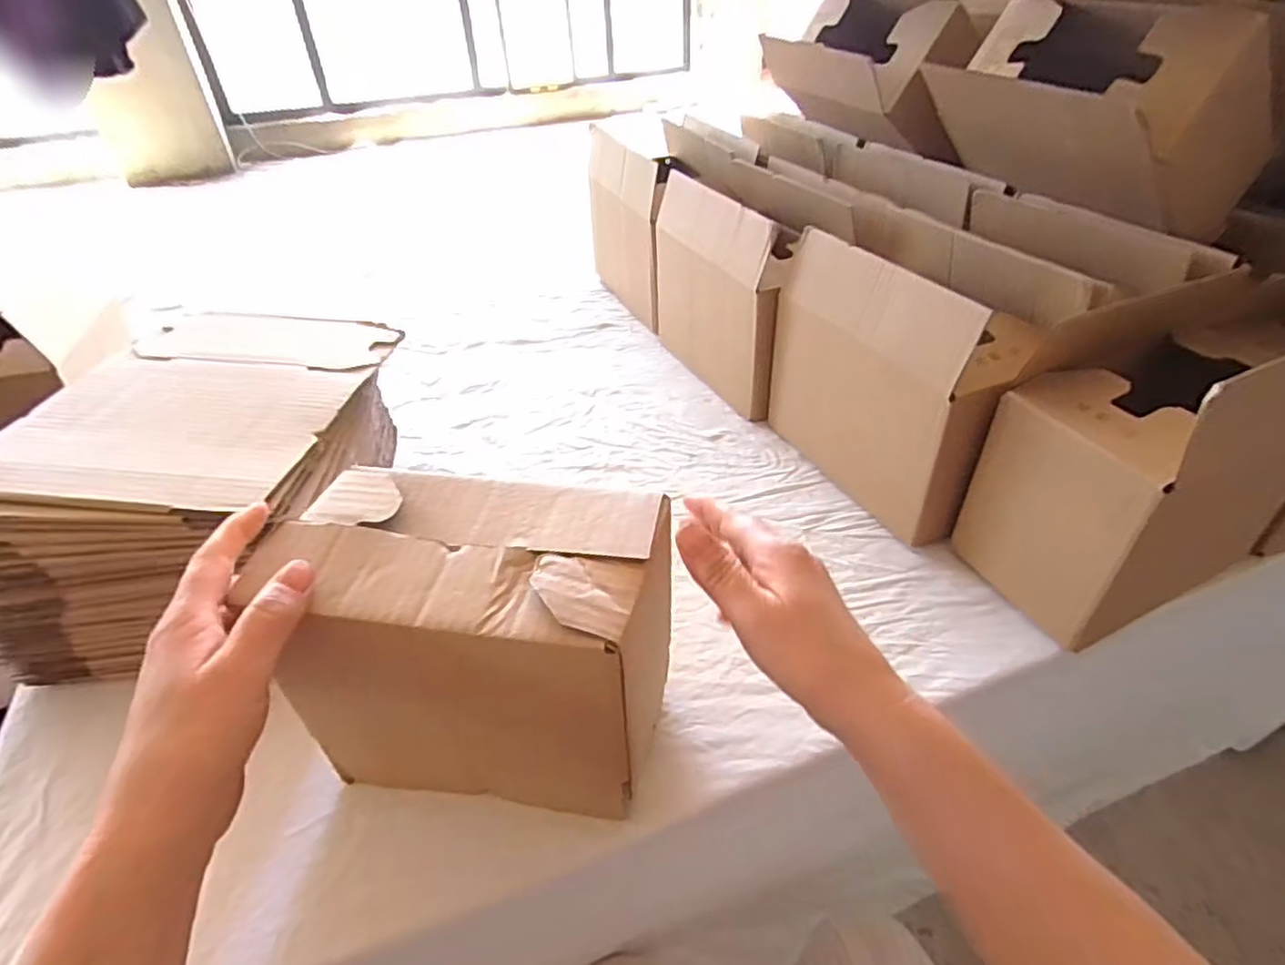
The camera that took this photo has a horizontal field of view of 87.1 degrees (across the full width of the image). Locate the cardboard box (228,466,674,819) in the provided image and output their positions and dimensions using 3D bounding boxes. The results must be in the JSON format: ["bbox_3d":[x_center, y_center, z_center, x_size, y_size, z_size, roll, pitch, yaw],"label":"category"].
[{"bbox_3d":[-0.092,0.099,0.402,0.189,0.181,0.102,6,40,9],"label":"cardboard box"}]

